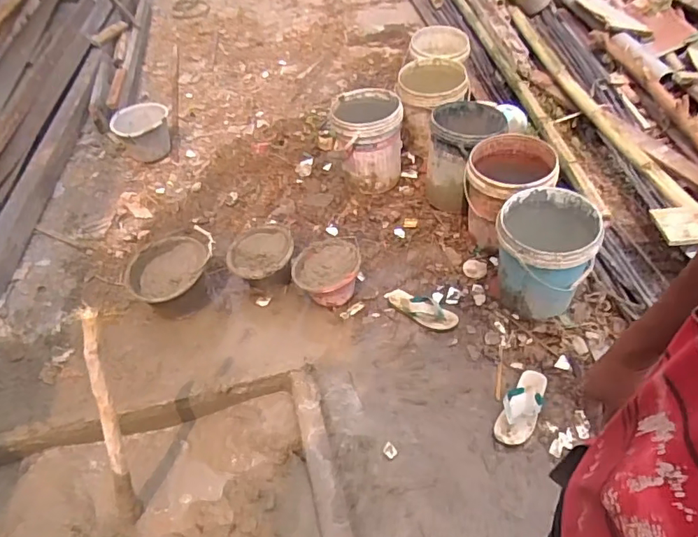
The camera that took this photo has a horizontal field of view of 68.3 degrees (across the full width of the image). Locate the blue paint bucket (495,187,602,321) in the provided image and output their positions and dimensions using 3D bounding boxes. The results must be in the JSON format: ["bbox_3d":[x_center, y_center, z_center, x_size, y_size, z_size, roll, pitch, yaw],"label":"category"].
[{"bbox_3d":[0.645,-0.045,1.746,0.298,0.339,0.314,-1,47,1],"label":"blue paint bucket"}]

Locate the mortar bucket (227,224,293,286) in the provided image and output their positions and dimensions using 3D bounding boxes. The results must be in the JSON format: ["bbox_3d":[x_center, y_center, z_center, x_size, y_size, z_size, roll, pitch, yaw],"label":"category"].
[{"bbox_3d":[-0.327,-0.032,1.939,0.236,0.145,0.234,-1,47,1],"label":"mortar bucket"}]

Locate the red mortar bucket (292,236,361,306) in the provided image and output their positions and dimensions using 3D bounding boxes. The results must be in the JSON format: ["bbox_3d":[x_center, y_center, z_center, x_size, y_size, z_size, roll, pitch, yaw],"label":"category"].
[{"bbox_3d":[-0.079,0.025,1.859,0.232,0.159,0.249,-1,47,1],"label":"red mortar bucket"}]

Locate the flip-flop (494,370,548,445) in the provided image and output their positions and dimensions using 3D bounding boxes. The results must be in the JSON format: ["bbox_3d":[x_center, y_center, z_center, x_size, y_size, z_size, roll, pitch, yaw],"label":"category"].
[{"bbox_3d":[0.524,0.406,1.550,0.100,0.036,0.263,21,52,20],"label":"flip-flop"}]

